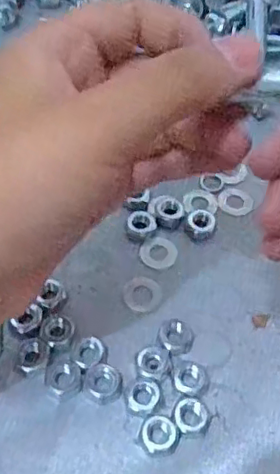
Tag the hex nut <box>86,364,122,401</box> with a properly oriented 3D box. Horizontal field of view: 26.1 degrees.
[{"bbox_3d":[-0.014,0.054,0.227,0.013,0.004,0.013,39,61,23],"label":"hex nut"}]

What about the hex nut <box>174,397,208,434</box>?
[{"bbox_3d":[0.019,0.065,0.221,0.012,0.004,0.014,15,54,8],"label":"hex nut"}]

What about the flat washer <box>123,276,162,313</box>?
[{"bbox_3d":[0.001,0.023,0.253,0.016,0.004,0.016,2,53,-2],"label":"flat washer"}]

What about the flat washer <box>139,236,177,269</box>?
[{"bbox_3d":[0.008,0.006,0.265,0.016,0.004,0.016,2,53,-2],"label":"flat washer"}]

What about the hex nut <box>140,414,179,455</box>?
[{"bbox_3d":[0.007,0.070,0.217,0.013,0.004,0.014,-9,54,-10],"label":"hex nut"}]

